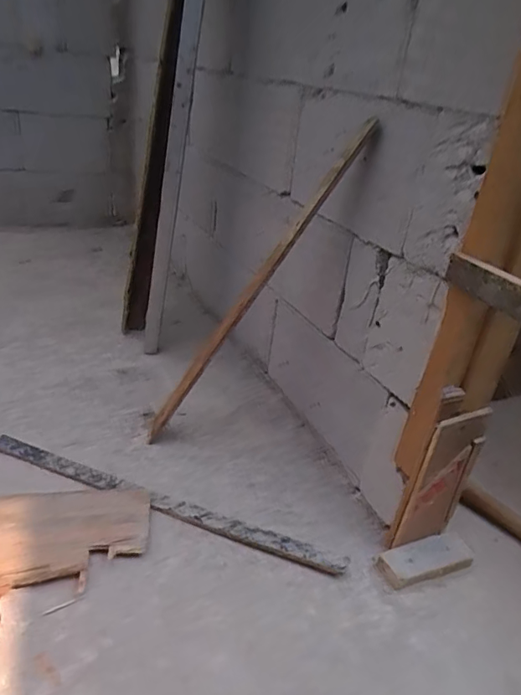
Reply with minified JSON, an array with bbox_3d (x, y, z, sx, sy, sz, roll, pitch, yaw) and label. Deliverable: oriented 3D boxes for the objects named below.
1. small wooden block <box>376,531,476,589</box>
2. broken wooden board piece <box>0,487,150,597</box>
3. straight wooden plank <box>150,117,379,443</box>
[{"bbox_3d":[0.253,0.321,0.759,0.149,0.022,0.053,-7,40,-21],"label":"small wooden block"},{"bbox_3d":[-0.293,0.277,0.736,0.241,0.024,0.166,1,29,-12],"label":"broken wooden board piece"},{"bbox_3d":[-0.029,-0.074,0.823,0.024,0.656,0.041,31,23,-17],"label":"straight wooden plank"}]

